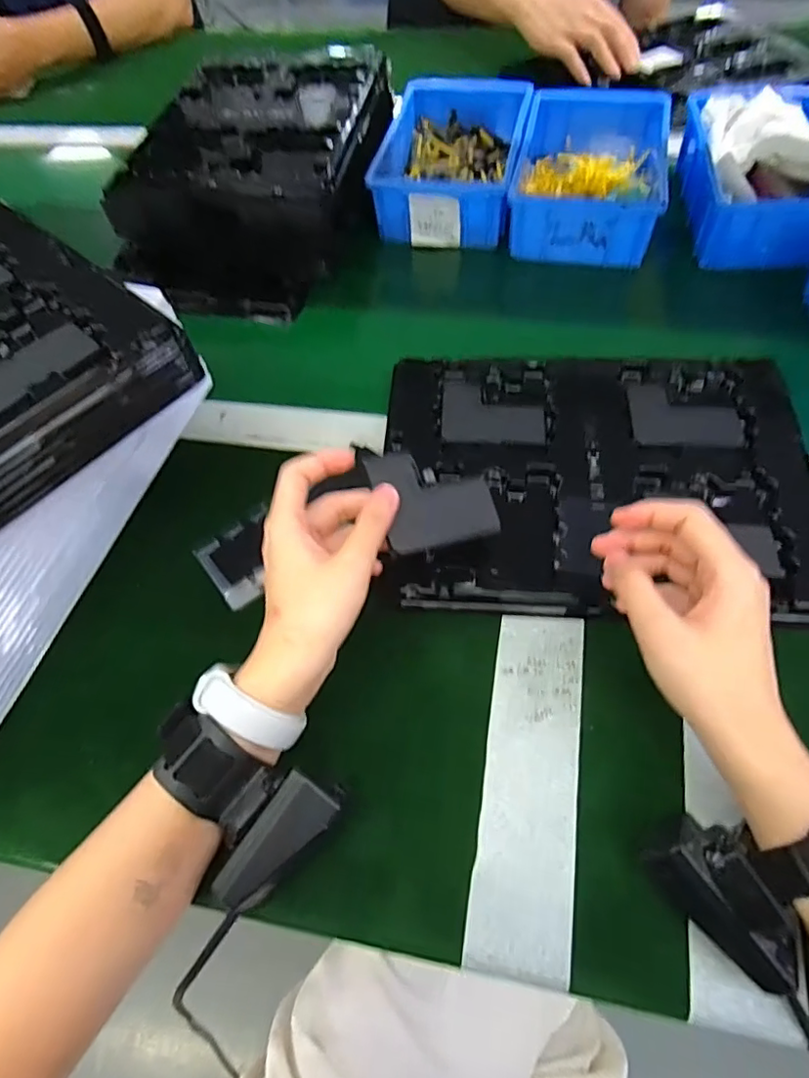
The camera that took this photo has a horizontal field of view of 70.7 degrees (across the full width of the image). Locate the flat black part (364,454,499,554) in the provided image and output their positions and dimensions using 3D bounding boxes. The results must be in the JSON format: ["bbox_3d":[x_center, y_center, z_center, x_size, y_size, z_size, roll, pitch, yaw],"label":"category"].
[{"bbox_3d":[0.020,-0.026,0.354,0.075,0.008,0.060,-13,87,-16],"label":"flat black part"}]

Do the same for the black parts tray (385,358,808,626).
[{"bbox_3d":[0.135,-0.049,0.407,0.294,0.021,0.217,2,60,6],"label":"black parts tray"}]

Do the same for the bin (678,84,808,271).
[{"bbox_3d":[0.344,-0.339,0.534,0.134,0.064,0.218,3,60,6],"label":"bin"}]

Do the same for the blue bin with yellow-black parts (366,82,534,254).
[{"bbox_3d":[0.054,-0.407,0.611,0.138,0.058,0.216,7,61,9],"label":"blue bin with yellow-black parts"}]

